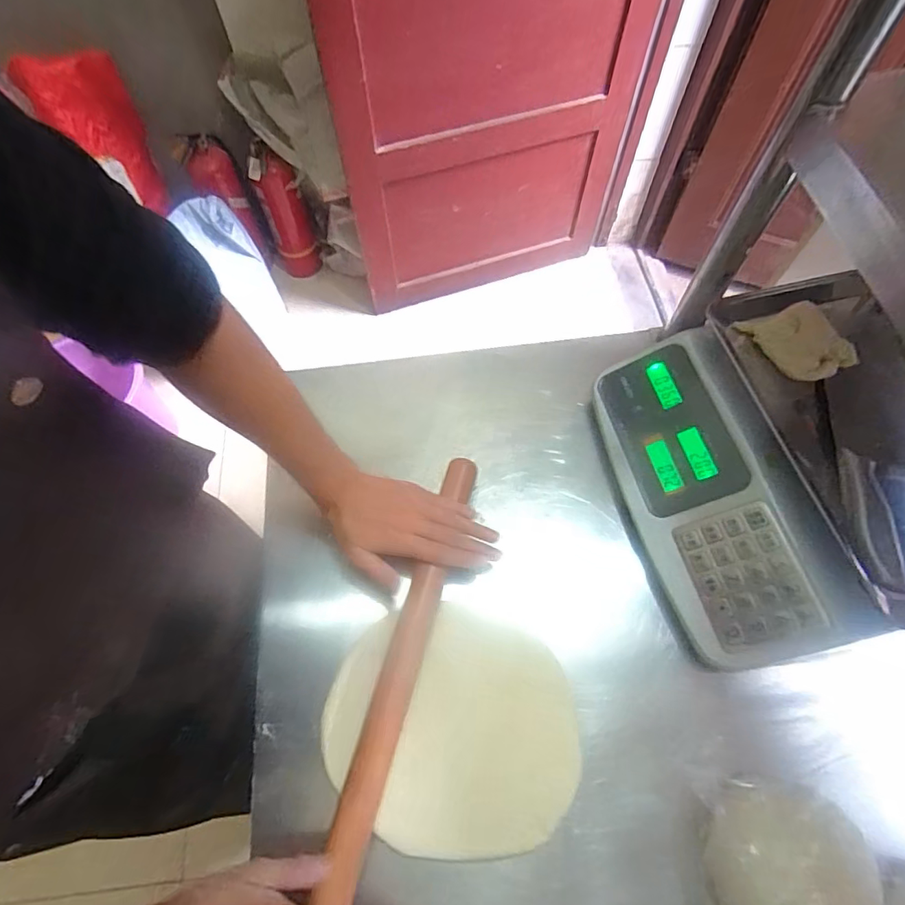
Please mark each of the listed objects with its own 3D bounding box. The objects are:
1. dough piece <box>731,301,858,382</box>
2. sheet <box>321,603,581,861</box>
[{"bbox_3d":[0.324,-0.107,0.472,0.097,0.059,0.029,38,71,17],"label":"dough piece"},{"bbox_3d":[-0.003,0.243,0.453,0.220,0.011,0.191,19,70,13],"label":"sheet"}]

